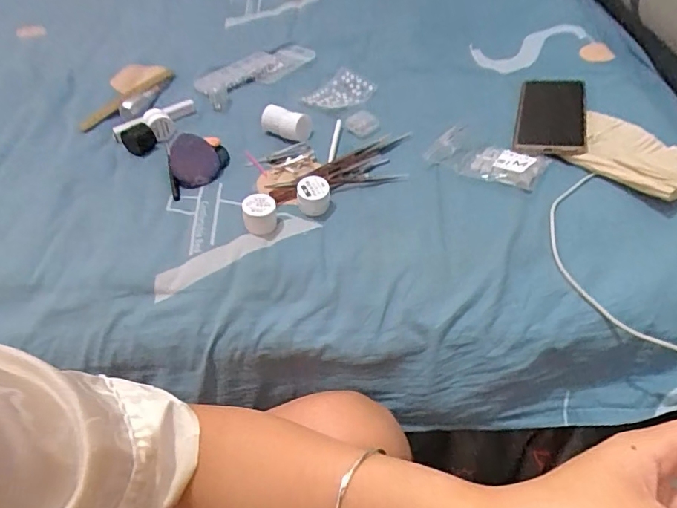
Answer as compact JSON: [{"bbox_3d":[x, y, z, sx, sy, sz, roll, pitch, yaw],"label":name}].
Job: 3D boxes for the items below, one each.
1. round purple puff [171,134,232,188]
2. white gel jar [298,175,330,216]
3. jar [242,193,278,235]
[{"bbox_3d":[-0.168,-0.115,0.592,0.067,0.015,0.092,-17,48,-9],"label":"round purple puff"},{"bbox_3d":[-0.026,-0.061,0.523,0.033,0.030,0.032,-3,47,3],"label":"white gel jar"},{"bbox_3d":[-0.081,-0.041,0.509,0.035,0.031,0.028,-15,48,-8],"label":"jar"}]

